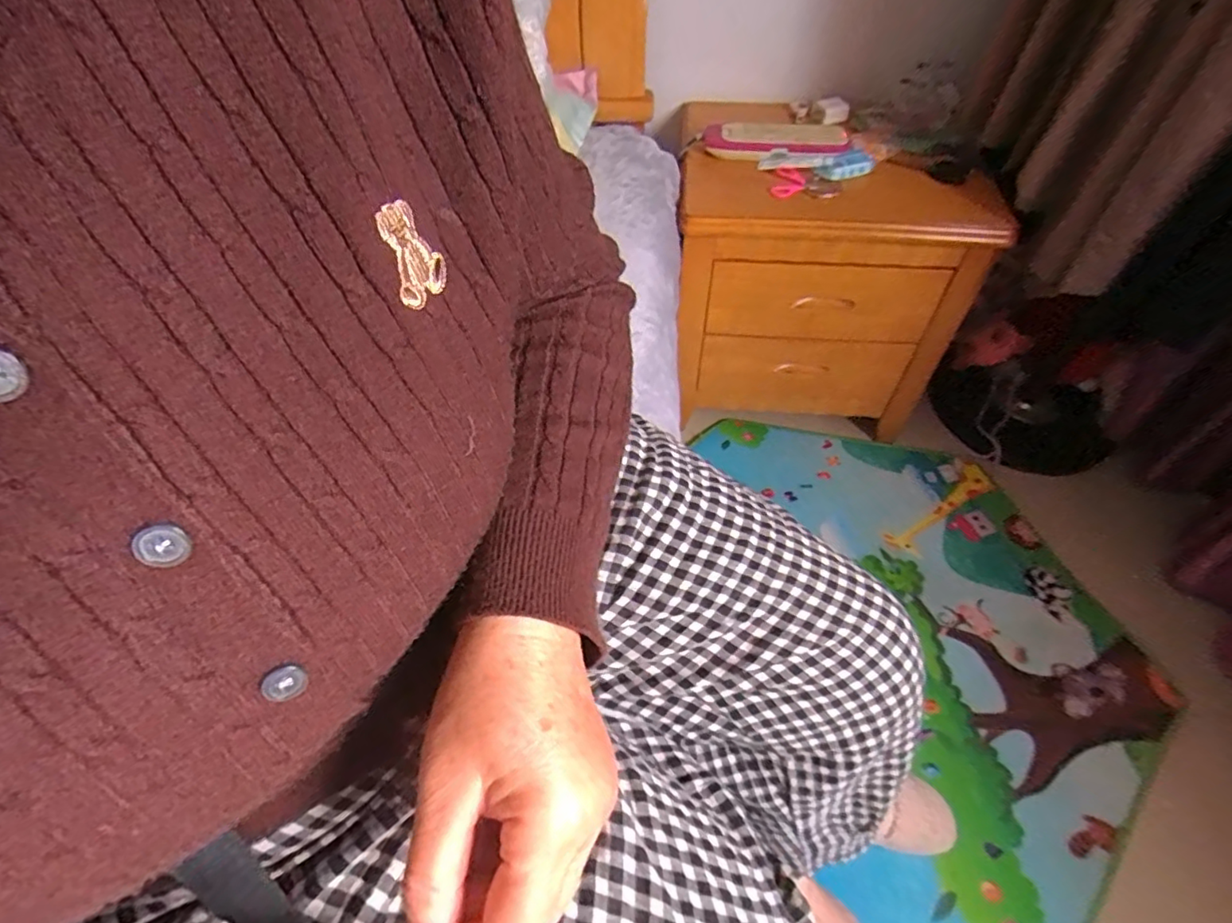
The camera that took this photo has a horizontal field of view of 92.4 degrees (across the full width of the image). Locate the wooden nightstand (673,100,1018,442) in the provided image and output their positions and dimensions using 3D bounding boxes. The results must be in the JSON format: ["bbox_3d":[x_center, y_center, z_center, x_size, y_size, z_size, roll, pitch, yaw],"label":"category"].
[{"bbox_3d":[0.367,-0.380,1.130,0.469,0.428,0.428,6,53,5],"label":"wooden nightstand"}]

